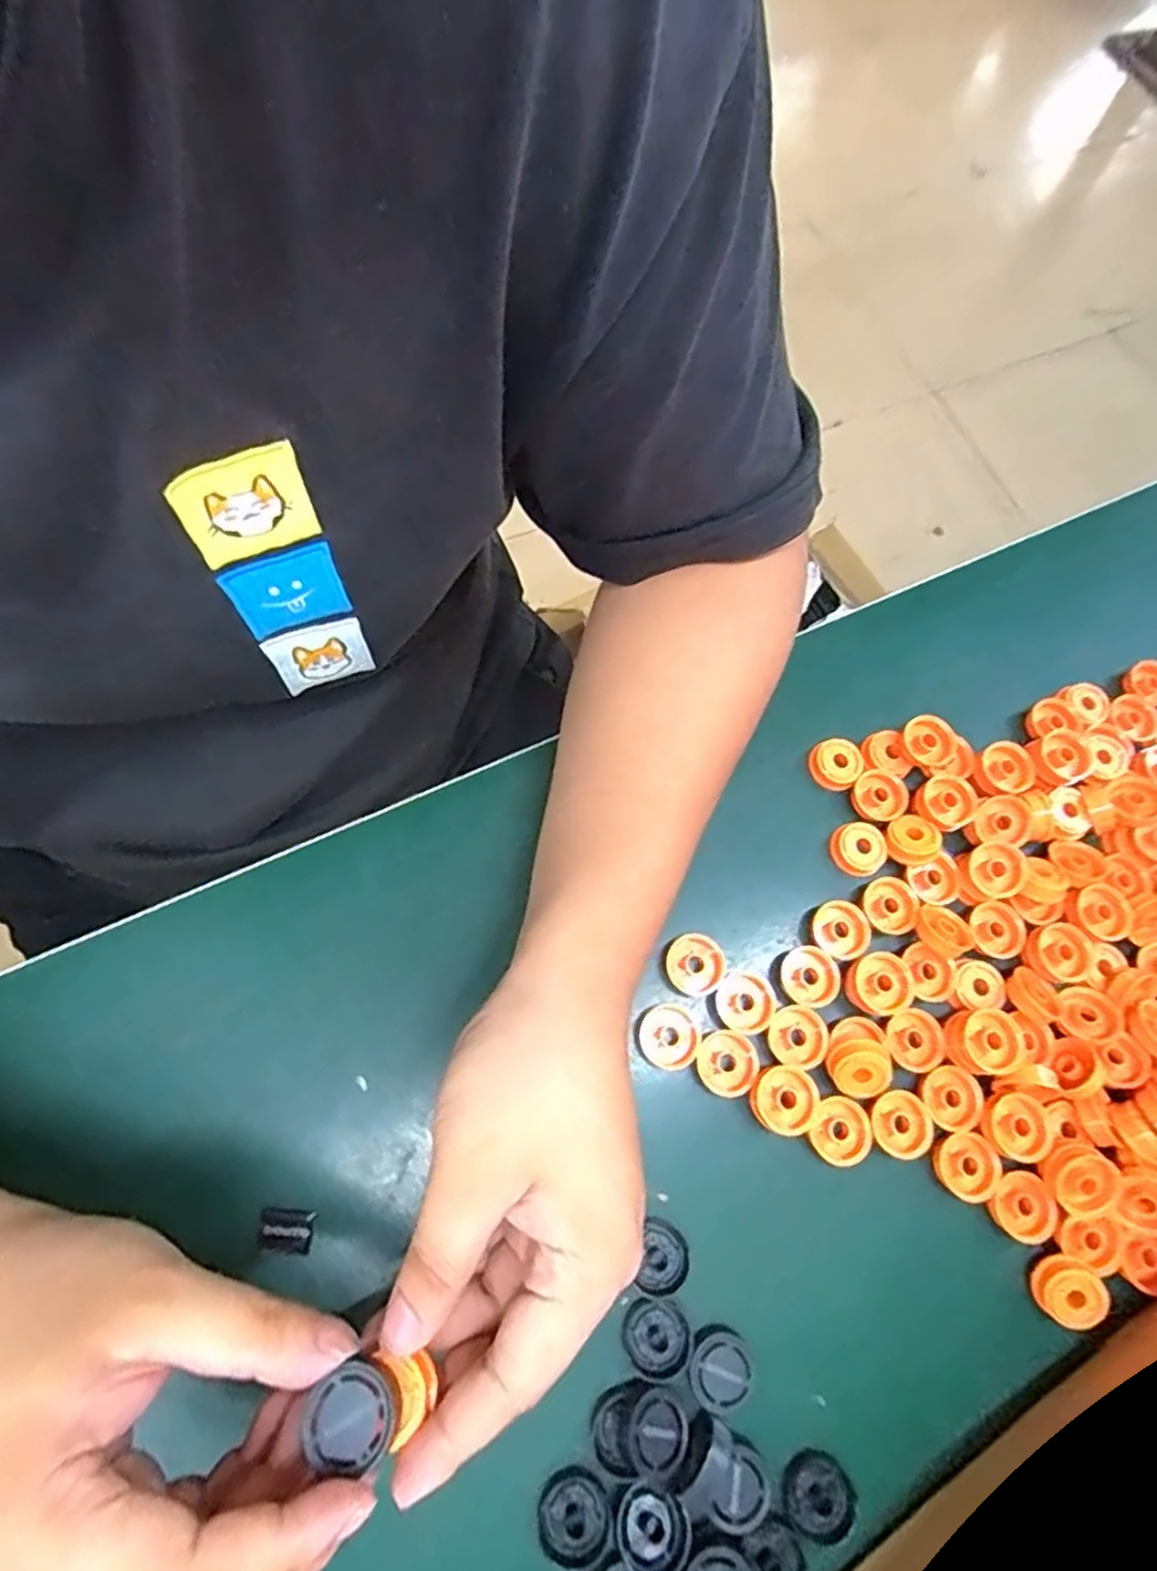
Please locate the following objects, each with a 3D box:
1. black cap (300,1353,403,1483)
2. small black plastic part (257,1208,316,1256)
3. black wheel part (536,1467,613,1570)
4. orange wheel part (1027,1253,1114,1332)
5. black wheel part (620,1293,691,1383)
[{"bbox_3d":[-0.062,0.175,0.200,0.023,0.008,0.023,1,68,-2],"label":"black cap"},{"bbox_3d":[-0.112,0.171,0.277,0.020,0.004,0.014,9,72,-4],"label":"small black plastic part"},{"bbox_3d":[-0.002,0.259,0.256,0.026,0.006,0.025,-29,78,-15],"label":"black wheel part"},{"bbox_3d":[0.195,0.200,0.285,0.025,0.008,0.022,45,73,8],"label":"orange wheel part"},{"bbox_3d":[0.029,0.208,0.273,0.024,0.006,0.025,2,72,-7],"label":"black wheel part"}]

